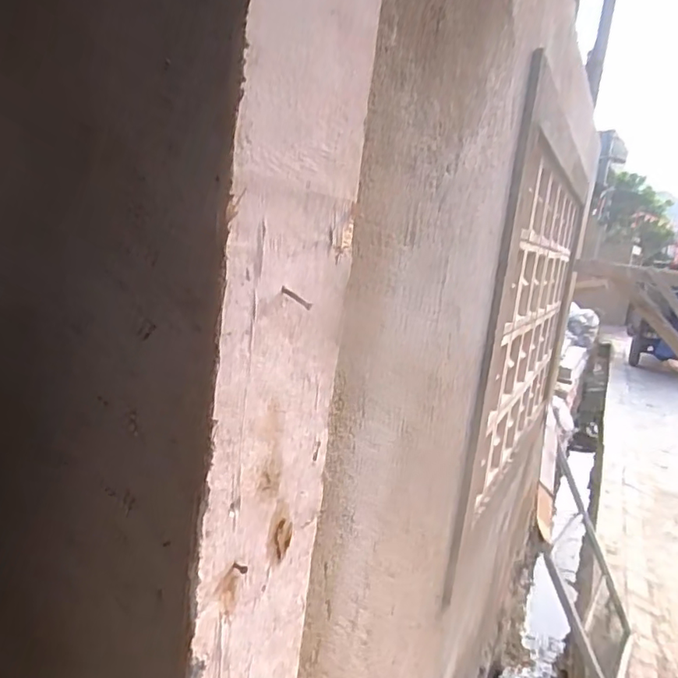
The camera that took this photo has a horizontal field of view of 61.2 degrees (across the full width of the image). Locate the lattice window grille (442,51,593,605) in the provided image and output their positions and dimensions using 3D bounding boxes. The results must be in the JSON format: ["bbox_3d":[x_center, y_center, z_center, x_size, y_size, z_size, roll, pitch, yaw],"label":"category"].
[{"bbox_3d":[0.627,-0.106,1.752,0.067,0.985,1.805,11,11,23],"label":"lattice window grille"}]

